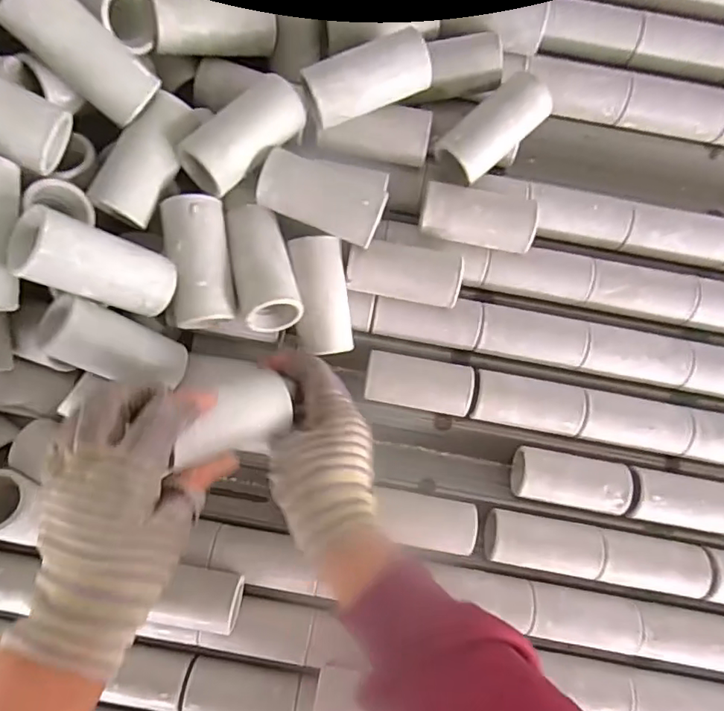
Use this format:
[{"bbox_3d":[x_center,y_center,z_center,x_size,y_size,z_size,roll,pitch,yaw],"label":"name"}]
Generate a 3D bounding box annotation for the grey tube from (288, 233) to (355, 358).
[{"bbox_3d":[-0.029,-0.042,0.396,0.037,0.047,0.080,-5,87,-1],"label":"grey tube"}]

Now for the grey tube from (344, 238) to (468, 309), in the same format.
[{"bbox_3d":[0.031,-0.060,0.407,0.081,0.034,0.039,9,87,0],"label":"grey tube"}]

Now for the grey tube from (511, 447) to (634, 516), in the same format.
[{"bbox_3d":[0.166,0.099,0.431,0.085,0.033,0.039,11,87,0],"label":"grey tube"}]

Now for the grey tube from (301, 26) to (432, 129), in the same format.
[{"bbox_3d":[0.004,-0.189,0.369,0.084,0.034,0.037,-26,88,-2],"label":"grey tube"}]

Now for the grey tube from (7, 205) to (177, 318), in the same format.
[{"bbox_3d":[-0.153,-0.052,0.318,0.085,0.039,0.040,21,86,-45],"label":"grey tube"}]

